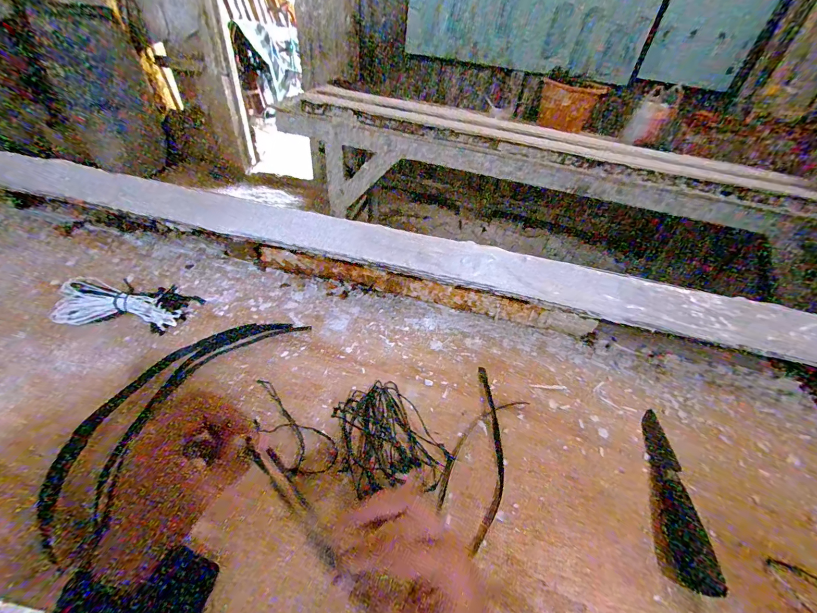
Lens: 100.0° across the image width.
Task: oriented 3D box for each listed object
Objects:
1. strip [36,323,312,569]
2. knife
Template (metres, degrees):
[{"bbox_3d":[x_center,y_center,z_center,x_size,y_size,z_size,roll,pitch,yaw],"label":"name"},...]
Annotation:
[{"bbox_3d":[-0.266,0.097,0.398,0.111,0.025,0.310,20,43,14],"label":"strip"},{"bbox_3d":[0.289,0.199,0.382,0.047,0.013,0.190,15,42,8],"label":"knife"}]

